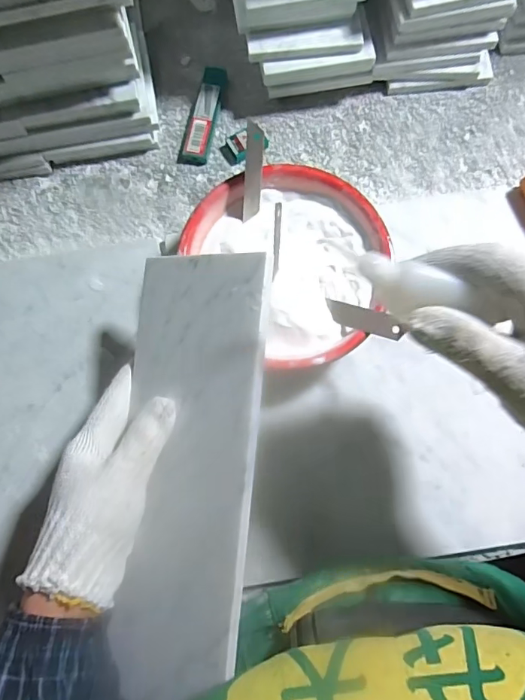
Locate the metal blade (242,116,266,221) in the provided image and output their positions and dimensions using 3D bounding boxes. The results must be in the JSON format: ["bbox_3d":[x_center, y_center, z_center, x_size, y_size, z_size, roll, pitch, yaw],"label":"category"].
[{"bbox_3d":[-0.007,-0.141,0.384,0.016,0.075,0.005,-15,40,-23],"label":"metal blade"}]

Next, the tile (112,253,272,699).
[{"bbox_3d":[-0.052,0.084,0.321,0.099,0.008,0.293,3,85,29],"label":"tile"}]

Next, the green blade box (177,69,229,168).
[{"bbox_3d":[-0.055,-0.228,0.469,0.026,0.013,0.102,14,80,5],"label":"green blade box"}]

